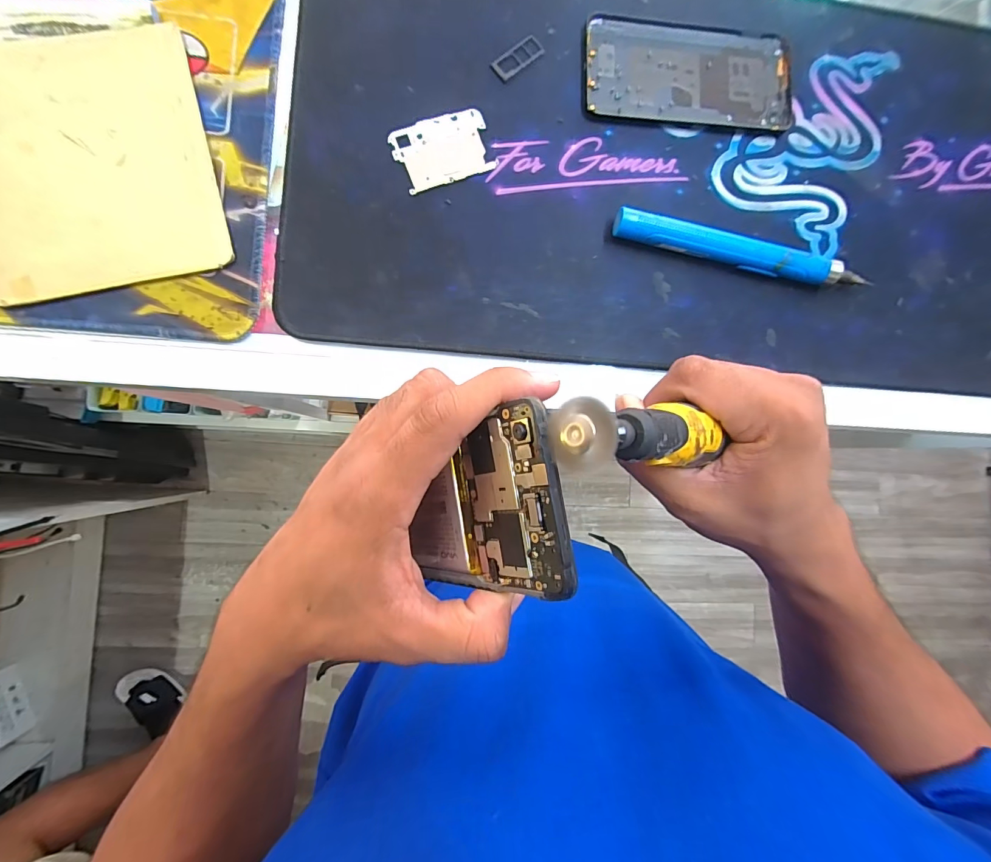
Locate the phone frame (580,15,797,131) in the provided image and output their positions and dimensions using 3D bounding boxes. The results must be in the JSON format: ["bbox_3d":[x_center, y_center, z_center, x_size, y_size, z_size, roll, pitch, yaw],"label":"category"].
[{"bbox_3d":[0.141,-0.262,0.308,0.155,0.005,0.078,1,88,-6],"label":"phone frame"}]

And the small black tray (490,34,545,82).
[{"bbox_3d":[0.016,-0.262,0.294,0.042,0.004,0.016,-42,92,-6],"label":"small black tray"}]

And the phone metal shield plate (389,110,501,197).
[{"bbox_3d":[-0.035,-0.191,0.285,0.064,0.004,0.043,-22,90,-6],"label":"phone metal shield plate"}]

